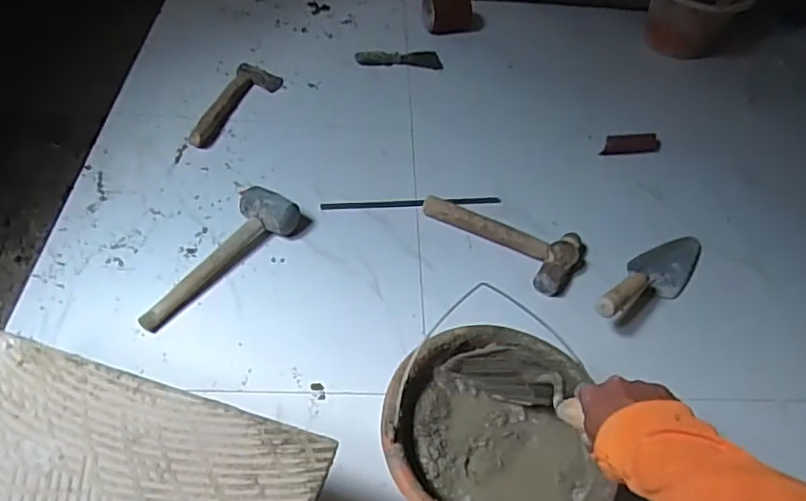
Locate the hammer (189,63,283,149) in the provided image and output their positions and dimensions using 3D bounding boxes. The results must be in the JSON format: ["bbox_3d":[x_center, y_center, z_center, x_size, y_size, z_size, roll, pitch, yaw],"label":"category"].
[{"bbox_3d":[-0.336,-0.306,1.250,0.104,0.031,0.288,8,49,5],"label":"hammer"}]

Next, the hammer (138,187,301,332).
[{"bbox_3d":[-0.301,0.007,0.963,0.099,0.056,0.304,29,54,21],"label":"hammer"}]

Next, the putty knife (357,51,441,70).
[{"bbox_3d":[-0.008,-0.459,1.445,0.199,0.027,0.066,-9,50,-11],"label":"putty knife"}]

